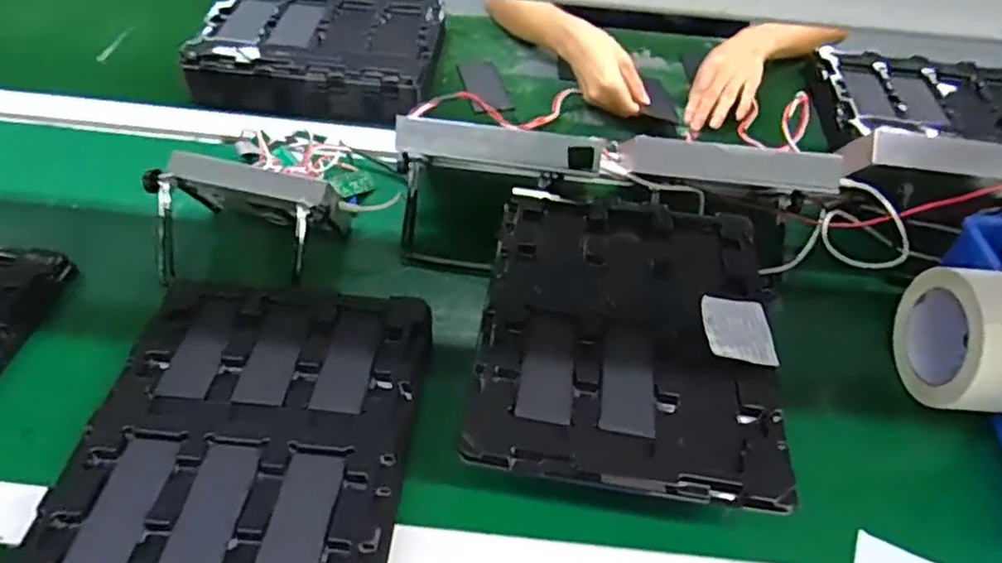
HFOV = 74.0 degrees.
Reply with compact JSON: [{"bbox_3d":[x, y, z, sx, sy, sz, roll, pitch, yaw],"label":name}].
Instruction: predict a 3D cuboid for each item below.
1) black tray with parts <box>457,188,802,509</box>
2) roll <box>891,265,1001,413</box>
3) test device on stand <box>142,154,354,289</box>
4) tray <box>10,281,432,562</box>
[{"bbox_3d":[0.099,0.032,0.512,0.216,0.022,0.268,8,49,2],"label":"black tray with parts"},{"bbox_3d":[0.376,0.045,0.534,0.048,0.109,0.117,4,49,-3],"label":"roll"},{"bbox_3d":[-0.226,-0.062,0.604,0.158,0.090,0.120,5,49,-2],"label":"test device on stand"},{"bbox_3d":[-0.178,0.120,0.466,0.218,0.046,0.267,8,49,1],"label":"tray"}]

